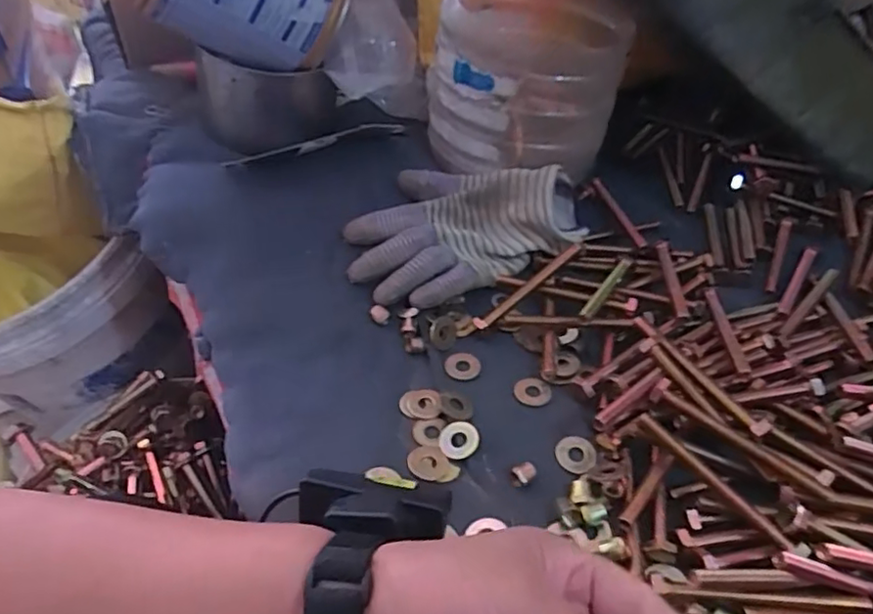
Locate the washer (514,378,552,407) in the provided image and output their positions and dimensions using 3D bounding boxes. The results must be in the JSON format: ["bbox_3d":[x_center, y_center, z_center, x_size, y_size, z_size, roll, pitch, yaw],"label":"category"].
[{"bbox_3d":[0.066,0.057,0.421,0.025,0.004,0.022,-1,48,-1],"label":"washer"}]

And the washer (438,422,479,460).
[{"bbox_3d":[0.014,0.083,0.387,0.025,0.004,0.024,-15,55,7],"label":"washer"}]

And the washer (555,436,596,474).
[{"bbox_3d":[0.087,0.093,0.389,0.025,0.004,0.025,0,48,0],"label":"washer"}]

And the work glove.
[{"bbox_3d":[0.024,-0.066,0.510,0.204,0.048,0.117,-23,52,-20],"label":"work glove"}]

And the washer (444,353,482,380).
[{"bbox_3d":[0.019,0.040,0.438,0.025,0.004,0.024,0,48,0],"label":"washer"}]

